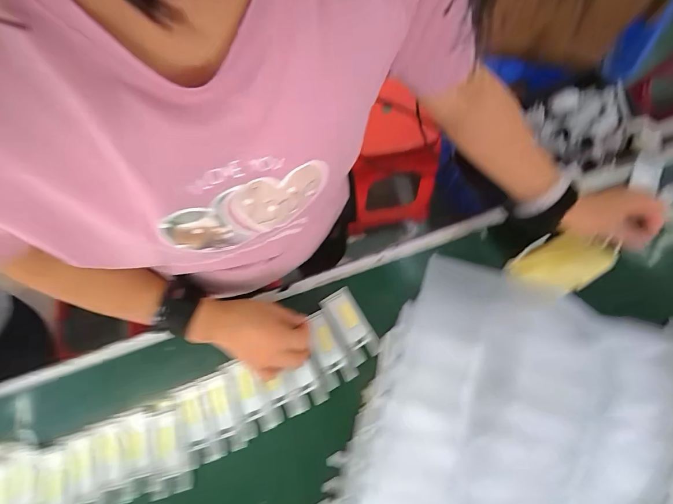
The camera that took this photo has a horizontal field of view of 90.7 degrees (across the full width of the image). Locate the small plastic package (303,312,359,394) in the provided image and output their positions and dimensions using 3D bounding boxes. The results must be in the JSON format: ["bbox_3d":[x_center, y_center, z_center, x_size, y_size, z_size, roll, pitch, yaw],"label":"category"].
[{"bbox_3d":[-0.014,0.140,0.479,0.047,0.019,0.102,-27,74,-6],"label":"small plastic package"}]

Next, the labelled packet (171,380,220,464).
[{"bbox_3d":[-0.195,0.236,0.459,0.038,0.004,0.105,-24,74,-6],"label":"labelled packet"}]

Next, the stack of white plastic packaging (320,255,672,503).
[{"bbox_3d":[0.292,0.265,0.382,0.546,0.099,0.405,18,74,7],"label":"stack of white plastic packaging"}]

